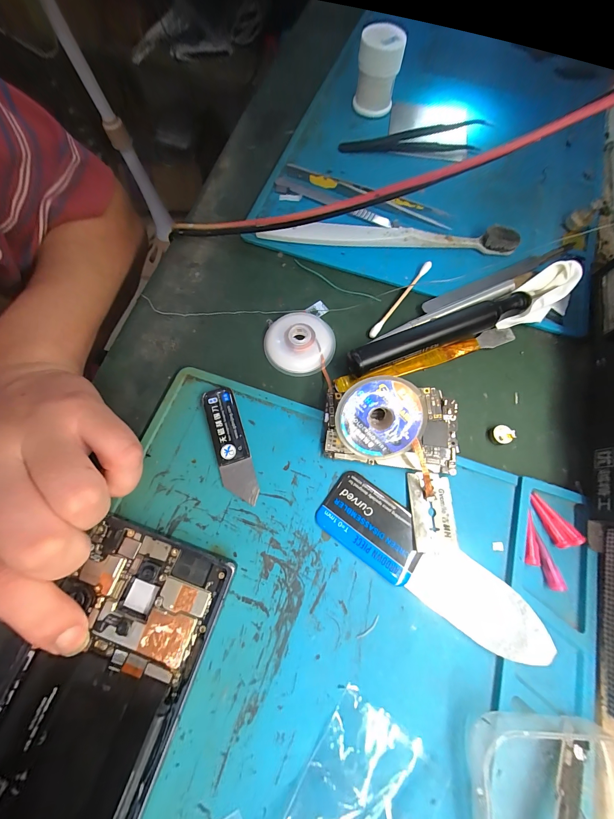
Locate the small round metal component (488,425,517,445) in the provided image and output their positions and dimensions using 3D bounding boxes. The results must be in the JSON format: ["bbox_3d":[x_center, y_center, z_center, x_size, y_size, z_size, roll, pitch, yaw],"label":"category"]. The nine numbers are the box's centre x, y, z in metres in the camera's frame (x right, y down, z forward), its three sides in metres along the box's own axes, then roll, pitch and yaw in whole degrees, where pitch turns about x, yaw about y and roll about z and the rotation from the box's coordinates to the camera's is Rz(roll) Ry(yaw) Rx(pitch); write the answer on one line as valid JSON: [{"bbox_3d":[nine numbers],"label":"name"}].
[{"bbox_3d":[0.114,0.015,0.170,0.011,0.007,0.011,0,71,0],"label":"small round metal component"}]

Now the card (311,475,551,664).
[{"bbox_3d":[0.060,0.079,0.146,0.118,0.004,0.034,36,75,11],"label":"card"}]

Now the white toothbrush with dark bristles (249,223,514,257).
[{"bbox_3d":[0.057,-0.124,0.204,0.175,0.016,0.018,2,71,1],"label":"white toothbrush with dark bristles"}]

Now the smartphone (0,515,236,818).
[{"bbox_3d":[-0.092,0.130,0.121,0.071,0.009,0.146,17,72,6],"label":"smartphone"}]

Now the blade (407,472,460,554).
[{"bbox_3d":[0.067,0.054,0.153,0.023,0.004,0.040,0,71,0],"label":"blade"}]

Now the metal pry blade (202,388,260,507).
[{"bbox_3d":[-0.043,0.020,0.164,0.018,0.004,0.067,-18,77,-7],"label":"metal pry blade"}]

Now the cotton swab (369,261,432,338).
[{"bbox_3d":[0.063,-0.075,0.194,0.005,0.006,0.069,37,75,11],"label":"cotton swab"}]

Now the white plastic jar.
[{"bbox_3d":[0.057,-0.271,0.232,0.033,0.046,0.036,0,71,0],"label":"white plastic jar"}]

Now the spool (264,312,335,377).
[{"bbox_3d":[-0.005,-0.043,0.184,0.043,0.008,0.041,0,71,0],"label":"spool"}]

